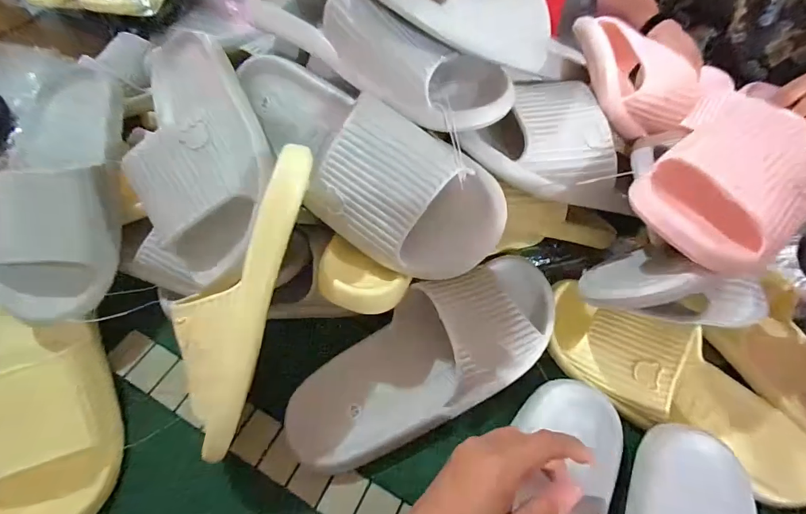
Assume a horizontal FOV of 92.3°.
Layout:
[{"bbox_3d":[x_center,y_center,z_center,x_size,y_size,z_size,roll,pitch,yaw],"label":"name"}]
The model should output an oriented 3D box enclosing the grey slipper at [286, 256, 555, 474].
[{"bbox_3d":[0.028,0.087,0.358,0.290,0.071,0.113,-25,62,-16],"label":"grey slipper"}]

